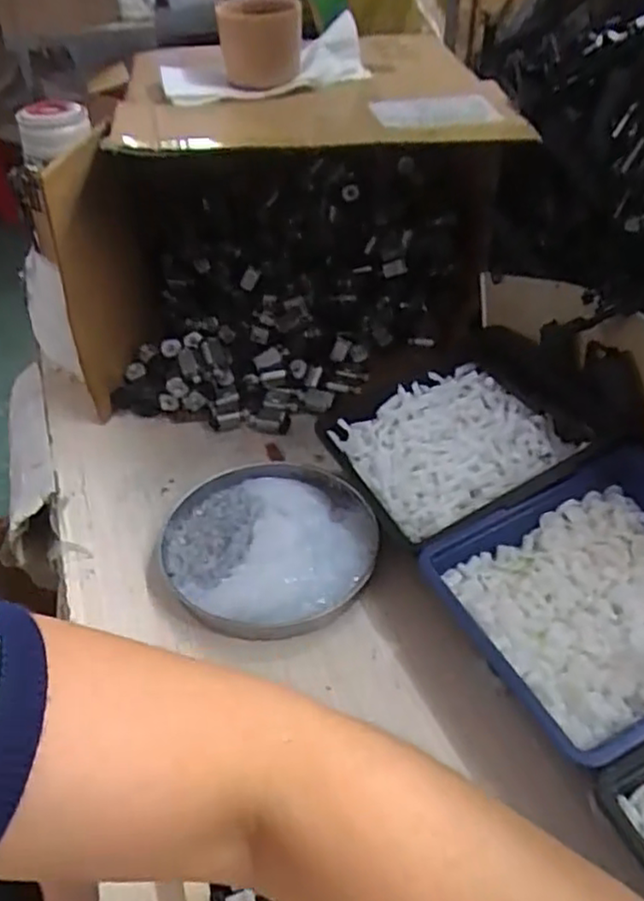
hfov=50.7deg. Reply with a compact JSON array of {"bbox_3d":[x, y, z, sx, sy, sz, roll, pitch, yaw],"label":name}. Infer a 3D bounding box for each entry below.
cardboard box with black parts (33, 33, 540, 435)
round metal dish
[{"bbox_3d":[-0.025,-0.216,0.624,0.344,0.218,0.308,-5,42,-4],"label":"cardboard box with black parts"},{"bbox_3d":[-0.035,0.063,0.468,0.142,0.028,0.145,-1,41,1],"label":"round metal dish"}]

